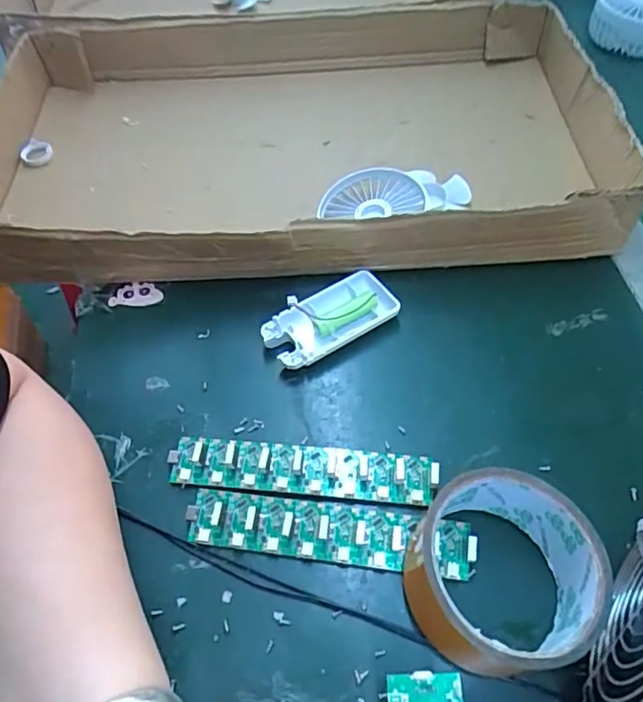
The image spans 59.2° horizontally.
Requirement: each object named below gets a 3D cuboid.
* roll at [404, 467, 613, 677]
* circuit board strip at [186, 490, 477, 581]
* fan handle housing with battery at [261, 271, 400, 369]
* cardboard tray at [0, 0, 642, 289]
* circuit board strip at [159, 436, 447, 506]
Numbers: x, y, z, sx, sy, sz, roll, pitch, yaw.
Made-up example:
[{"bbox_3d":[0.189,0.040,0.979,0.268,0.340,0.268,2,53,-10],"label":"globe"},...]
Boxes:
[{"bbox_3d":[0.089,0.110,0.281,0.093,0.051,0.090,-16,55,-11],"label":"roll"},{"bbox_3d":[0.003,0.099,0.315,0.157,0.019,0.033,6,54,5],"label":"circuit board strip"},{"bbox_3d":[0.005,-0.022,0.403,0.092,0.020,0.048,-30,59,-20],"label":"fan handle housing with battery"},{"bbox_3d":[-0.019,-0.189,0.501,0.541,0.075,0.306,-5,54,-3],"label":"cardboard tray"},{"bbox_3d":[-0.012,0.069,0.338,0.157,0.014,0.030,4,54,4],"label":"circuit board strip"}]

